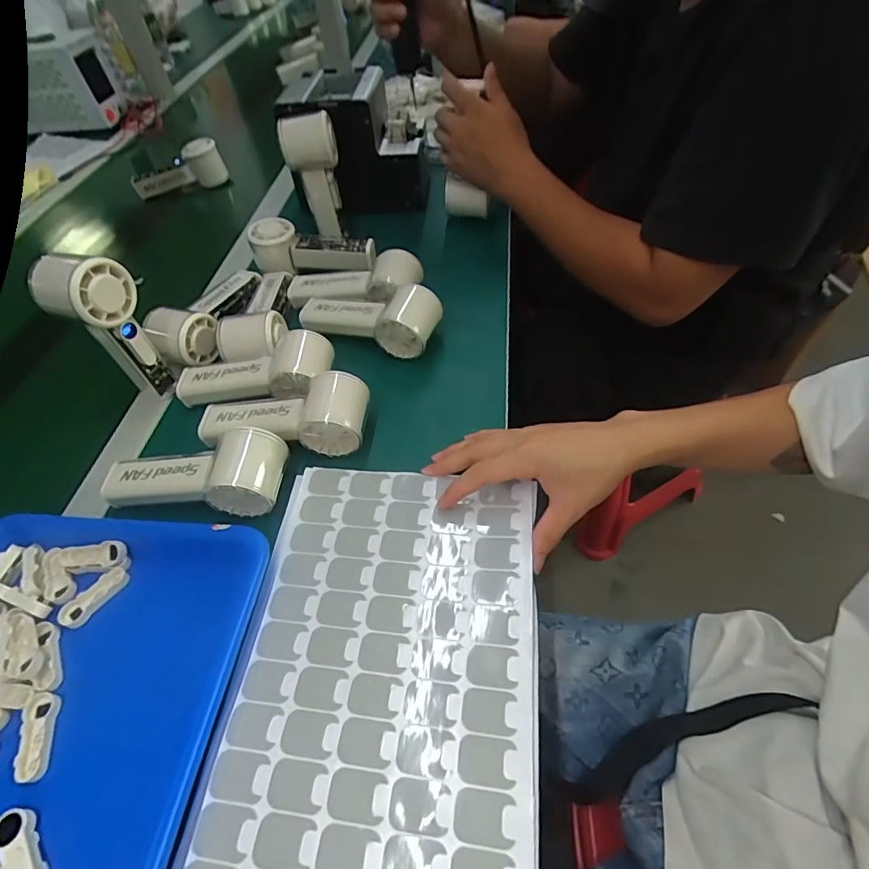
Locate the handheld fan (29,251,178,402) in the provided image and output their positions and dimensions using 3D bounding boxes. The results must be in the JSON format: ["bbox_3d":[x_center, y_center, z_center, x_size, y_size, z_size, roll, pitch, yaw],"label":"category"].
[{"bbox_3d":[-0.311,-0.102,0.468,0.081,0.148,0.067,34,61,27],"label":"handheld fan"}]

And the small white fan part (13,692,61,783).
[{"bbox_3d":[-0.260,0.196,0.317,0.018,0.008,0.051,-16,52,-8],"label":"small white fan part"}]

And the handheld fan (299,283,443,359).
[{"bbox_3d":[-0.072,-0.128,0.526,0.156,0.060,0.061,15,54,16],"label":"handheld fan"}]

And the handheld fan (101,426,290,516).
[{"bbox_3d":[-0.203,0.032,0.409,0.153,0.051,0.058,1,52,5],"label":"handheld fan"}]

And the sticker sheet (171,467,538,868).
[{"bbox_3d":[-0.044,0.219,0.275,0.197,0.010,0.459,3,52,7],"label":"sticker sheet"}]

